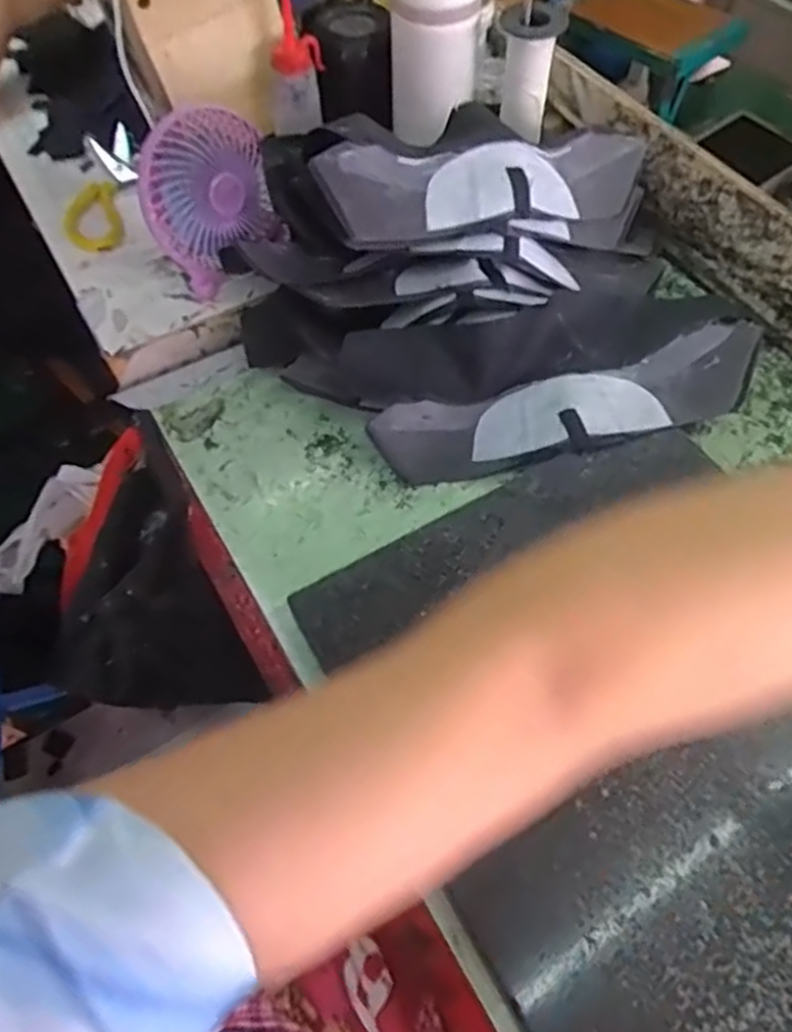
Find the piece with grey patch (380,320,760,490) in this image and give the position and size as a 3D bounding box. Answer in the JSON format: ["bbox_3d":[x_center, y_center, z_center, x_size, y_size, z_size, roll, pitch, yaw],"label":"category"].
[{"bbox_3d":[0.140,-0.083,0.576,0.318,0.055,0.072,-12,58,-6],"label":"piece with grey patch"}]

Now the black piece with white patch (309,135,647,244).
[{"bbox_3d":[0.086,-0.267,0.582,0.322,0.062,0.074,-17,58,-26],"label":"black piece with white patch"}]

